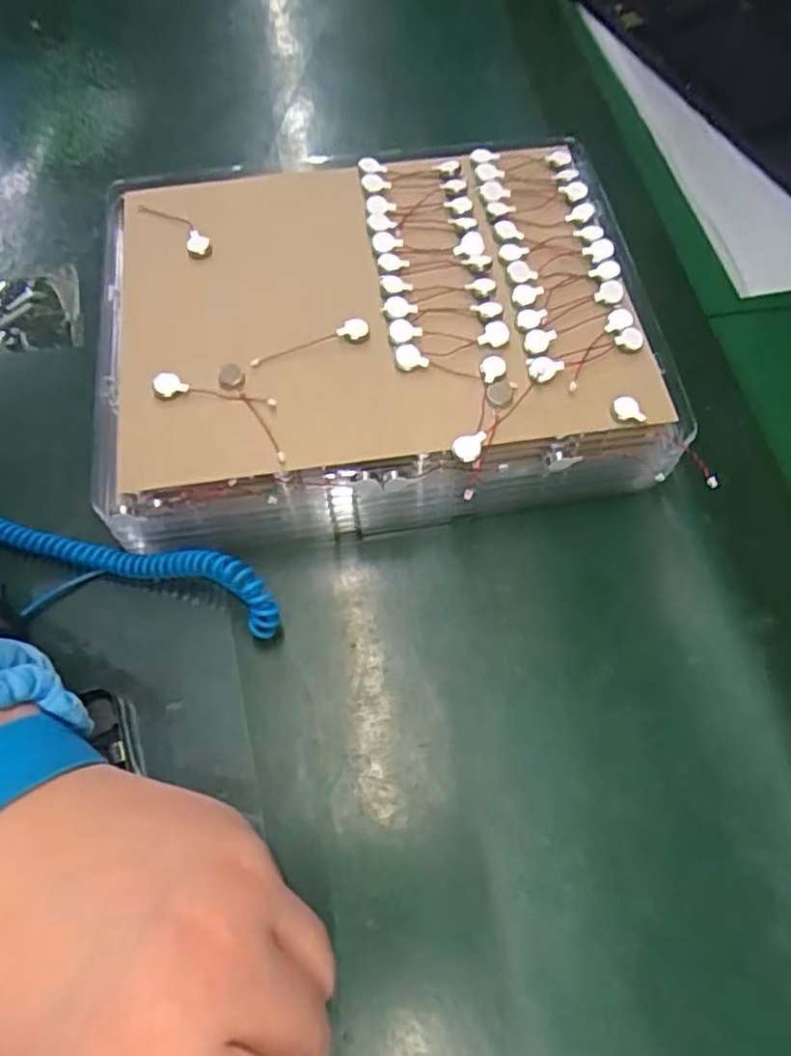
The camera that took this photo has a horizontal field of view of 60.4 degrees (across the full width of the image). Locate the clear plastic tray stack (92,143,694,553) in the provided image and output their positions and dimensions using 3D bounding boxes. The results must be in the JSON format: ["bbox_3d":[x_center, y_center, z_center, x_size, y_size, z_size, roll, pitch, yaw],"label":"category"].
[{"bbox_3d":[-0.010,-0.079,0.279,0.215,0.050,0.161,-7,64,-4],"label":"clear plastic tray stack"}]

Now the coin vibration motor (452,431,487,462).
[{"bbox_3d":[0.026,-0.028,0.237,0.013,0.009,0.004,-15,34,14],"label":"coin vibration motor"}]

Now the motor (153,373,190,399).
[{"bbox_3d":[-0.082,-0.052,0.248,0.013,0.006,0.007,-5,64,-6],"label":"motor"}]

